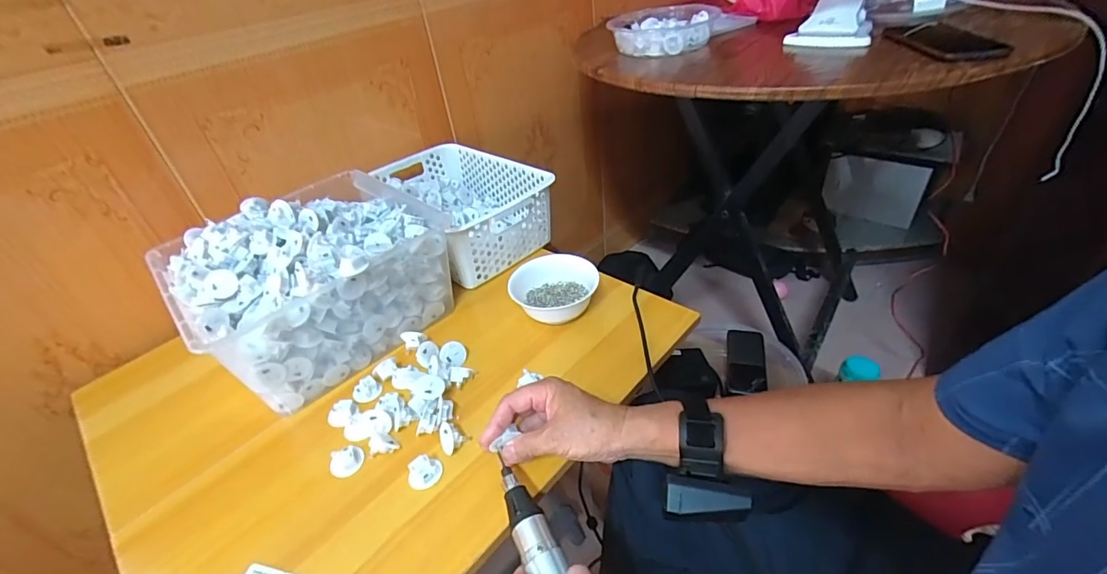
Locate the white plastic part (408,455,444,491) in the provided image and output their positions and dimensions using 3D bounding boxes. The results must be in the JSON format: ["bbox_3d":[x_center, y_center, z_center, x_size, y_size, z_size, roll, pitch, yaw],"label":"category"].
[{"bbox_3d":[-0.127,0.182,0.467,0.033,0.018,0.026,-27,42,-23],"label":"white plastic part"}]

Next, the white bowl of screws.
[{"bbox_3d":[0.002,0.008,0.640,0.118,0.054,0.104,-10,38,-3],"label":"white bowl of screws"}]

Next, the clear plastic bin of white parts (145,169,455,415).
[{"bbox_3d":[-0.319,-0.017,0.637,0.296,0.160,0.278,-35,46,-30],"label":"clear plastic bin of white parts"}]

